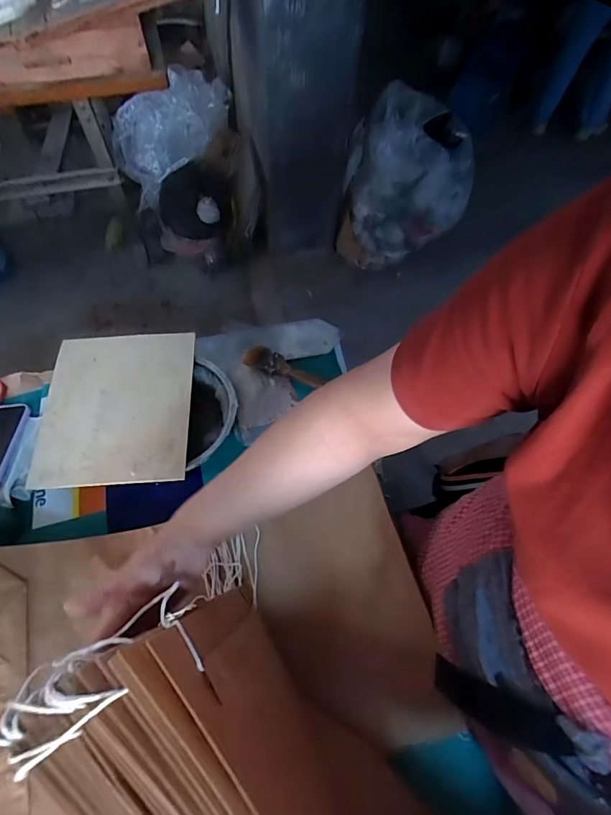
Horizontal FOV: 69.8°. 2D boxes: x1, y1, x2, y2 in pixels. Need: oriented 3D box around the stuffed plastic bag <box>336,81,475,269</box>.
[{"bbox_3d":[0.367,-0.814,1.630,0.445,0.467,0.387,5,61,-1],"label":"stuffed plastic bag"}]

